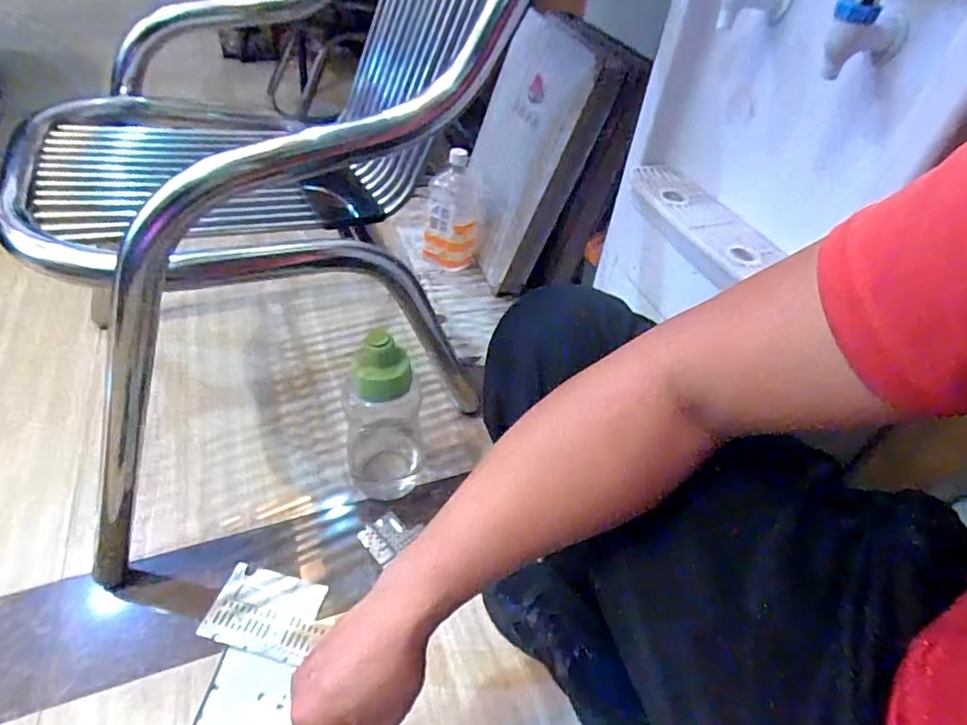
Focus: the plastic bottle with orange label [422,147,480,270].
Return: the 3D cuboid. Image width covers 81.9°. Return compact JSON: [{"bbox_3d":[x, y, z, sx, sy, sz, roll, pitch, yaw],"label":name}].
[{"bbox_3d":[-0.064,-0.287,1.083,0.108,0.214,0.088,4,44,-3],"label":"plastic bottle with orange label"}]

